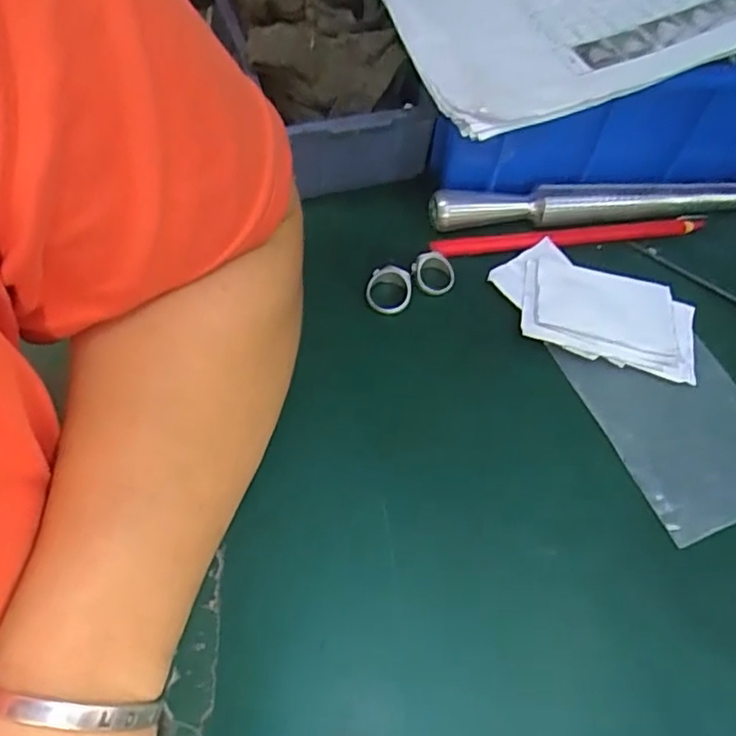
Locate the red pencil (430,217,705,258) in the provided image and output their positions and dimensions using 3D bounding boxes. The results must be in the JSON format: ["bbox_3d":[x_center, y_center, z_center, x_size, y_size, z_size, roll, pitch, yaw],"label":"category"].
[{"bbox_3d":[0.114,-0.074,0.354,0.160,0.011,0.011,-8,59,-8],"label":"red pencil"}]

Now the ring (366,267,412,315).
[{"bbox_3d":[0.011,-0.039,0.326,0.023,0.016,0.021,2,58,-3],"label":"ring"}]

